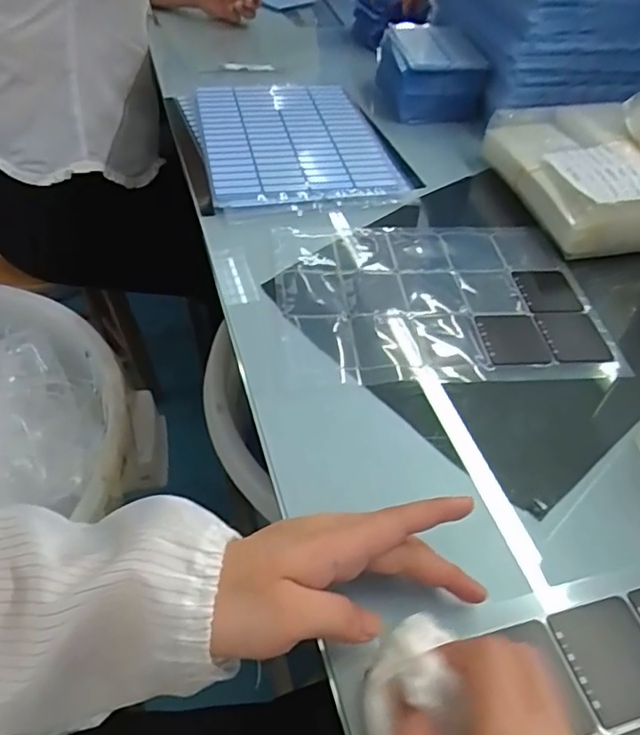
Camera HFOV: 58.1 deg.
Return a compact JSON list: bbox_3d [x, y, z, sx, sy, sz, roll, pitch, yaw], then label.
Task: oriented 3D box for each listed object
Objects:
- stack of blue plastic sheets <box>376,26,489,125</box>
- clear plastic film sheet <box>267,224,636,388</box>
[{"bbox_3d":[0.139,-0.380,0.748,0.113,0.073,0.144,-4,48,-10],"label":"stack of blue plastic sheets"},{"bbox_3d":[0.098,-0.063,0.500,0.264,0.007,0.196,-2,47,-8],"label":"clear plastic film sheet"}]

